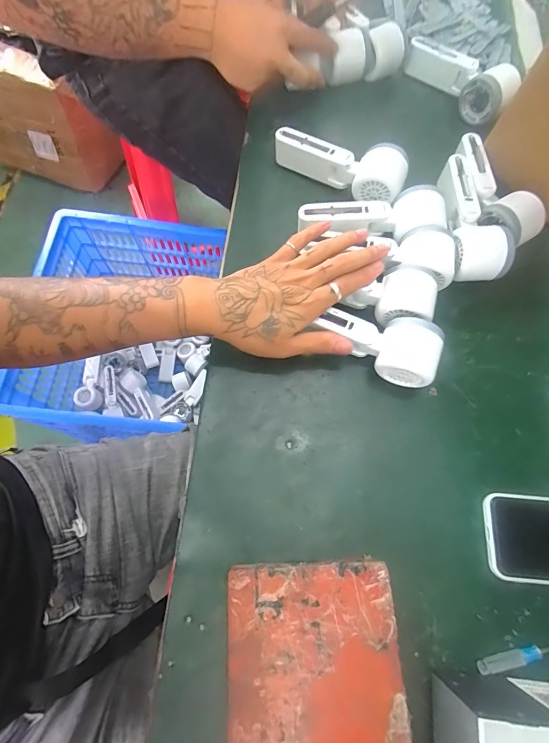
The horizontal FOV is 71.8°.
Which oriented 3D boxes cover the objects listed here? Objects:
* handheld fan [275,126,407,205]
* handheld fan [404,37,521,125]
[{"bbox_3d":[0.076,-0.253,0.460,0.160,0.051,0.049,24,72,7],"label":"handheld fan"},{"bbox_3d":[0.259,-0.414,0.530,0.050,0.051,0.159,-40,77,-15],"label":"handheld fan"}]

